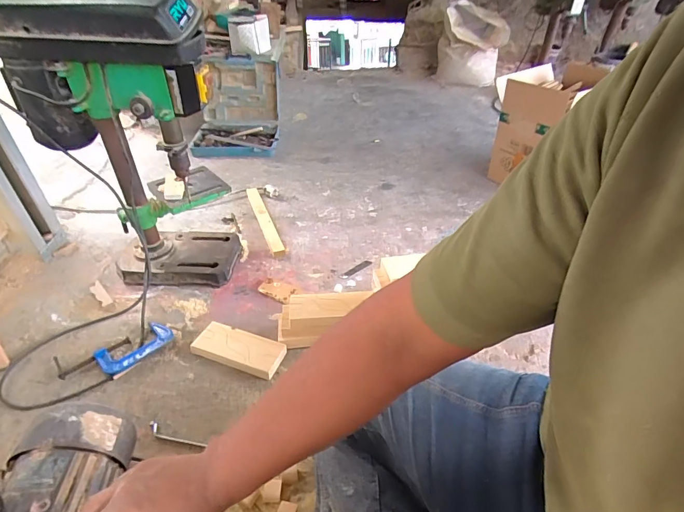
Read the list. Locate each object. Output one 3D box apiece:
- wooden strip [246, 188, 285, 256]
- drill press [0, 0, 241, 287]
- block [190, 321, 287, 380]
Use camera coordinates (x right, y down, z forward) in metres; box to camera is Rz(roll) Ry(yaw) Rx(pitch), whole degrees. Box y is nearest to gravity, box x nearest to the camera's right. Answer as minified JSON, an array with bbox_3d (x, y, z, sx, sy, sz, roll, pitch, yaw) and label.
[{"bbox_3d":[-0.233,-0.114,1.173,0.036,0.019,0.363,-13,40,-17],"label":"wooden strip"},{"bbox_3d":[-0.453,-0.230,0.866,0.377,0.591,0.226,1,38,1],"label":"drill press"},{"bbox_3d":[-0.205,0.190,0.790,0.178,0.032,0.072,14,40,17],"label":"block"}]

